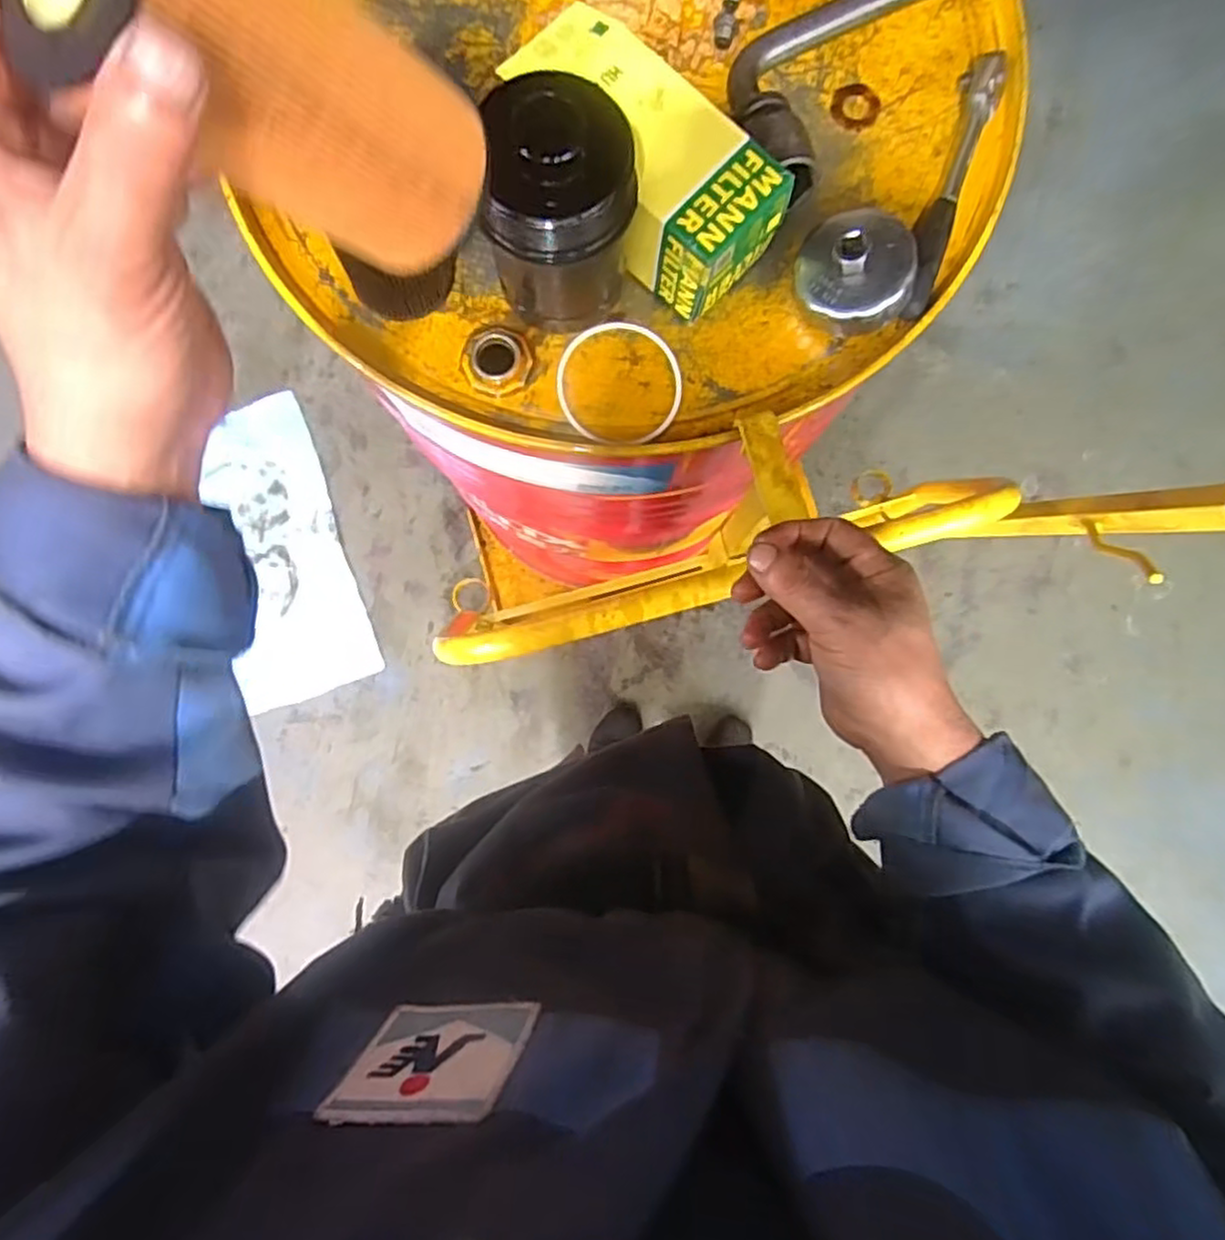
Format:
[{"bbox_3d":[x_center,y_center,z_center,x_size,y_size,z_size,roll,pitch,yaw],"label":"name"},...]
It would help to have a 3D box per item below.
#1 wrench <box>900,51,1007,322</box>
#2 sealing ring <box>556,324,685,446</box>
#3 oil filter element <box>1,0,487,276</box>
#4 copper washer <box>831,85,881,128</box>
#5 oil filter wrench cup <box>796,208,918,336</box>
[{"bbox_3d":[0.233,-0.296,0.489,0.025,0.019,0.192,18,86,1],"label":"wrench"},{"bbox_3d":[0.005,-0.164,0.489,0.086,0.006,0.090,0,82,0],"label":"sealing ring"},{"bbox_3d":[-0.103,-0.163,0.225,0.063,0.134,0.059,12,89,34],"label":"oil filter element"},{"bbox_3d":[0.176,-0.371,0.511,0.036,0.007,0.037,0,90,0],"label":"copper washer"},{"bbox_3d":[0.161,-0.232,0.466,0.067,0.040,0.077,-5,86,-1],"label":"oil filter wrench cup"}]

